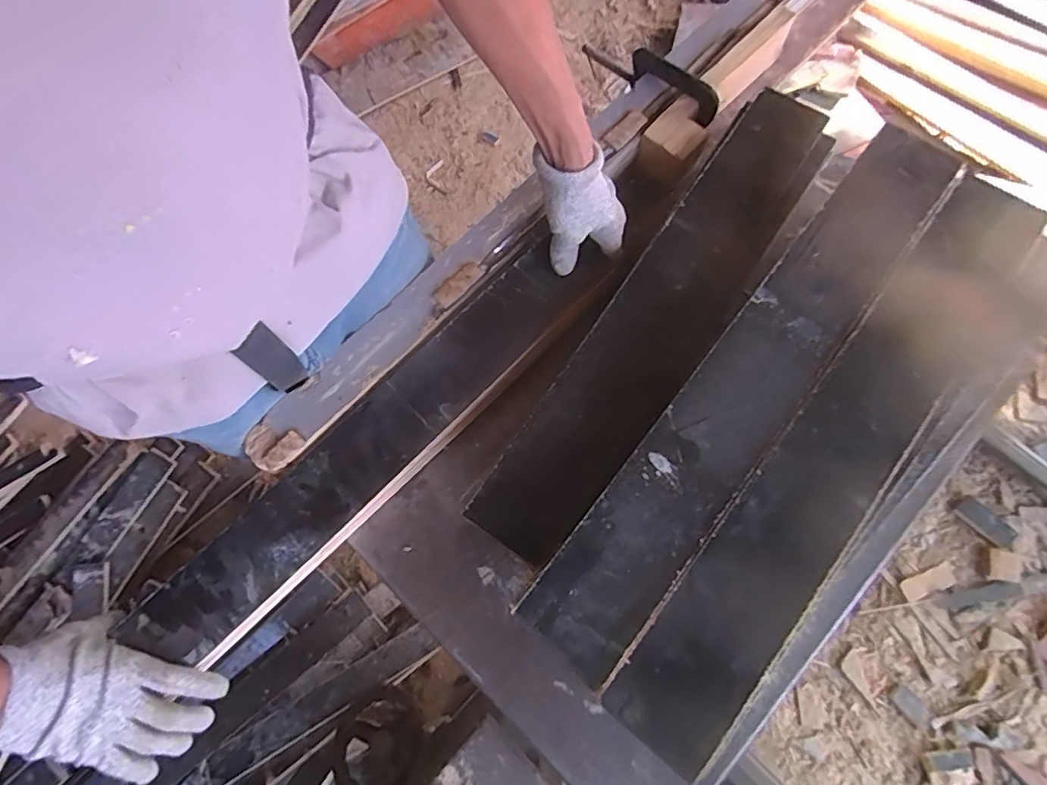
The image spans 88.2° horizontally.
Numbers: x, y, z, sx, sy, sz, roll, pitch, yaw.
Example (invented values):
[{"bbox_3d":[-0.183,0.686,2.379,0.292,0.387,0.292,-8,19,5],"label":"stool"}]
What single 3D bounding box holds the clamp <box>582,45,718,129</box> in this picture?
[{"bbox_3d":[0.157,-0.401,0.685,0.202,0.043,0.034,40,76,23],"label":"clamp"}]

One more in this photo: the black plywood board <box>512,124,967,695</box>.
[{"bbox_3d":[0.194,-0.017,0.451,0.083,0.029,0.560,38,76,10],"label":"black plywood board"}]

